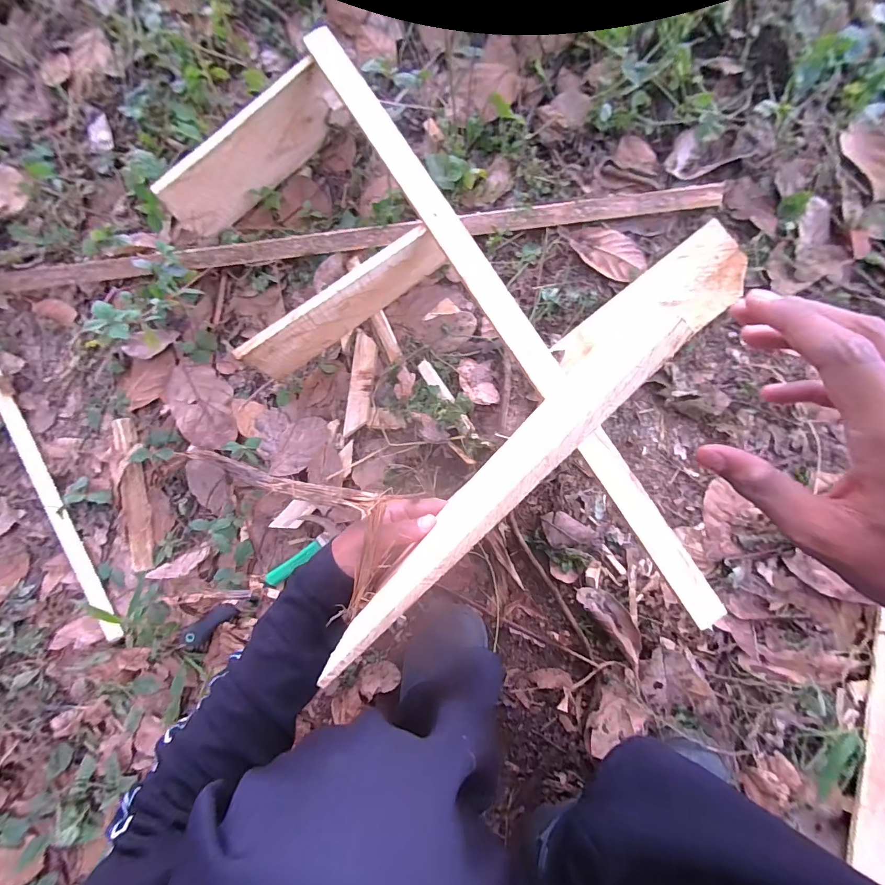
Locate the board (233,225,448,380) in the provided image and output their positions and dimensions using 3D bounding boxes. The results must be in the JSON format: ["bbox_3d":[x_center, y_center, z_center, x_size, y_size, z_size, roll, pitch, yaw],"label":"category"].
[{"bbox_3d":[-0.123,-0.186,0.547,0.290,0.132,0.020,-37,82,1],"label":"board"}]

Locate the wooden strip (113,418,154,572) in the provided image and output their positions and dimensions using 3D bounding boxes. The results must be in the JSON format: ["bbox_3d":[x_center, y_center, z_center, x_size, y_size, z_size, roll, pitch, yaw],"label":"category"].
[{"bbox_3d":[-0.468,0.075,0.608,0.040,0.016,0.232,-14,82,4],"label":"wooden strip"}]

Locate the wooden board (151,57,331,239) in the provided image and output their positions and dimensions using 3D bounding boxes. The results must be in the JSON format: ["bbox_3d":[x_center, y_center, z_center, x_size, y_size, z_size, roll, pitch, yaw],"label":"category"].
[{"bbox_3d":[-0.275,-0.417,0.594,0.283,0.125,0.016,-42,81,0],"label":"wooden board"}]

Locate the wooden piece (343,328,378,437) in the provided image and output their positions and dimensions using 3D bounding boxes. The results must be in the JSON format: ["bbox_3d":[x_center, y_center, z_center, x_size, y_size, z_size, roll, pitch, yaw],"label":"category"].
[{"bbox_3d":[-0.120,-0.089,0.597,0.035,0.010,0.156,5,84,6],"label":"wooden piece"}]

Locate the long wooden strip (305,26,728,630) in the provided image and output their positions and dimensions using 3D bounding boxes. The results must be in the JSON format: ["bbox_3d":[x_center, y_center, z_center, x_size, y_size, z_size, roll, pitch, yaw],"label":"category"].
[{"bbox_3d":[0.060,-0.167,0.466,0.040,0.021,0.815,-33,81,0],"label":"long wooden strip"}]

